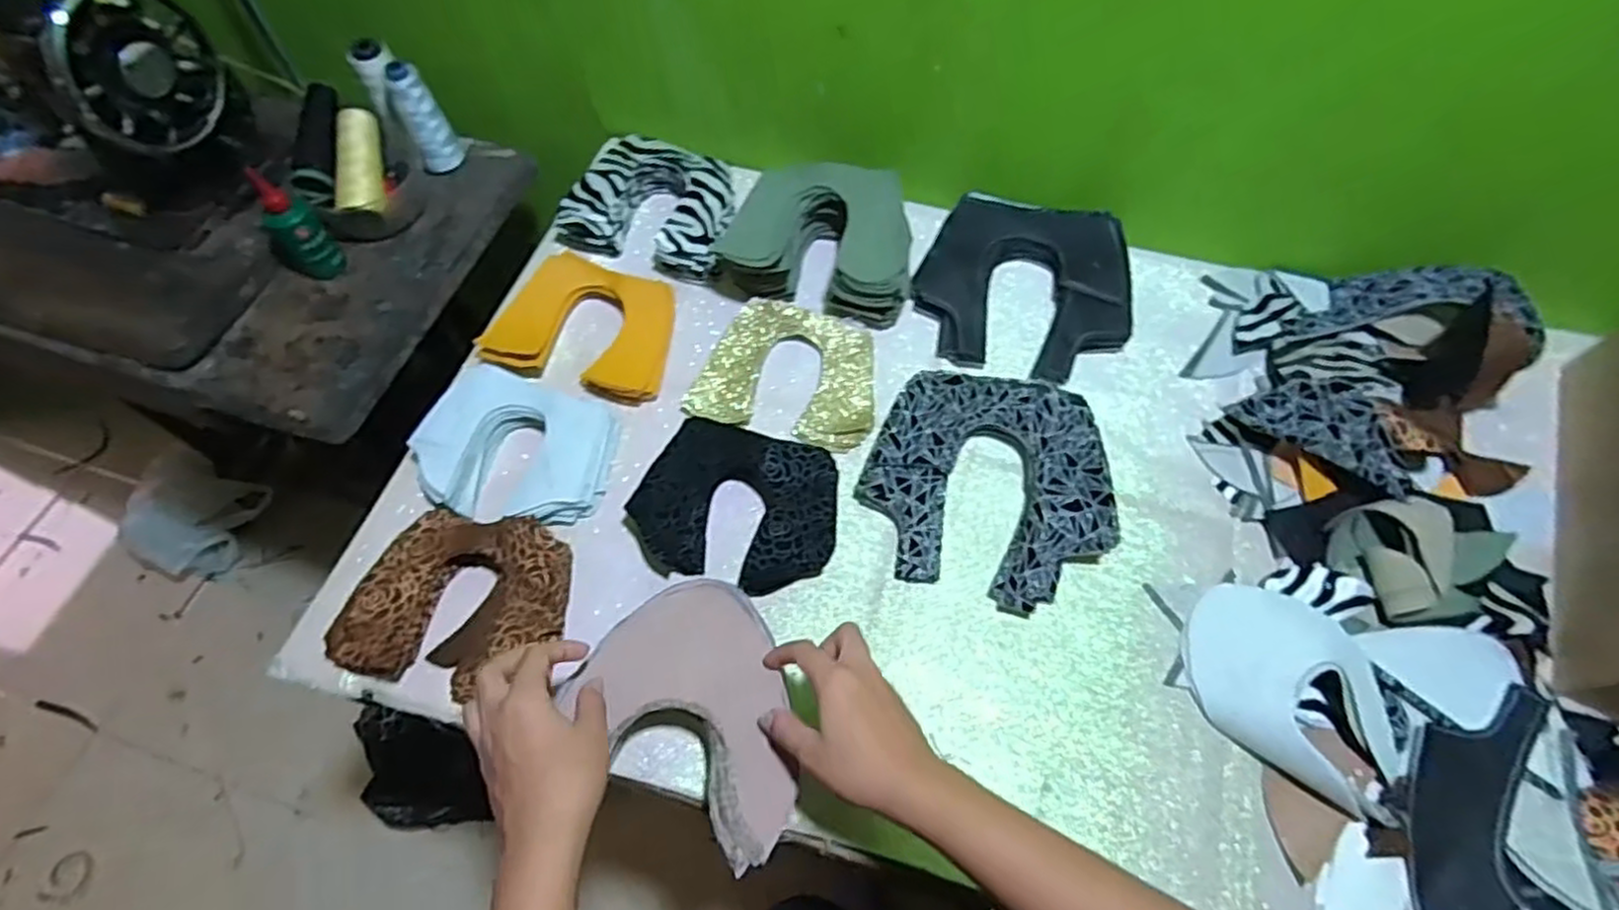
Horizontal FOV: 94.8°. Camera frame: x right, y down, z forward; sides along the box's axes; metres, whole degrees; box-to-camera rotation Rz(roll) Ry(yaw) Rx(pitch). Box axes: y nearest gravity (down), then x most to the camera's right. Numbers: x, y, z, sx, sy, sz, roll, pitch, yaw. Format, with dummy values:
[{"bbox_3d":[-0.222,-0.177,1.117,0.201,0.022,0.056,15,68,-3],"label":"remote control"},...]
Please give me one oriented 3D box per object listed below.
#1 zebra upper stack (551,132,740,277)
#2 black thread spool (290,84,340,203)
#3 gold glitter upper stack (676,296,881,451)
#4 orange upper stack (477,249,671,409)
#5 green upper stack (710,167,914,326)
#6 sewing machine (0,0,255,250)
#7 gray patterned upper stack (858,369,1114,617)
[{"bbox_3d":[-0.151,-0.258,0.750,0.165,0.047,0.151,12,63,7],"label":"zebra upper stack"},{"bbox_3d":[-0.490,-0.313,0.741,0.032,0.037,0.123,-5,75,0],"label":"black thread spool"},{"bbox_3d":[-0.014,-0.078,0.679,0.161,0.017,0.134,14,63,8],"label":"gold glitter upper stack"},{"bbox_3d":[-0.202,-0.117,0.682,0.156,0.027,0.130,23,69,0],"label":"orange upper stack"},{"bbox_3d":[0.011,-0.213,0.707,0.182,0.060,0.152,13,63,7],"label":"green upper stack"},{"bbox_3d":[-0.716,-0.350,0.717,0.305,0.201,0.174,20,64,11],"label":"sewing machine"},{"bbox_3d":[0.146,0.023,0.605,0.194,0.034,0.187,11,63,6],"label":"gray patterned upper stack"}]

